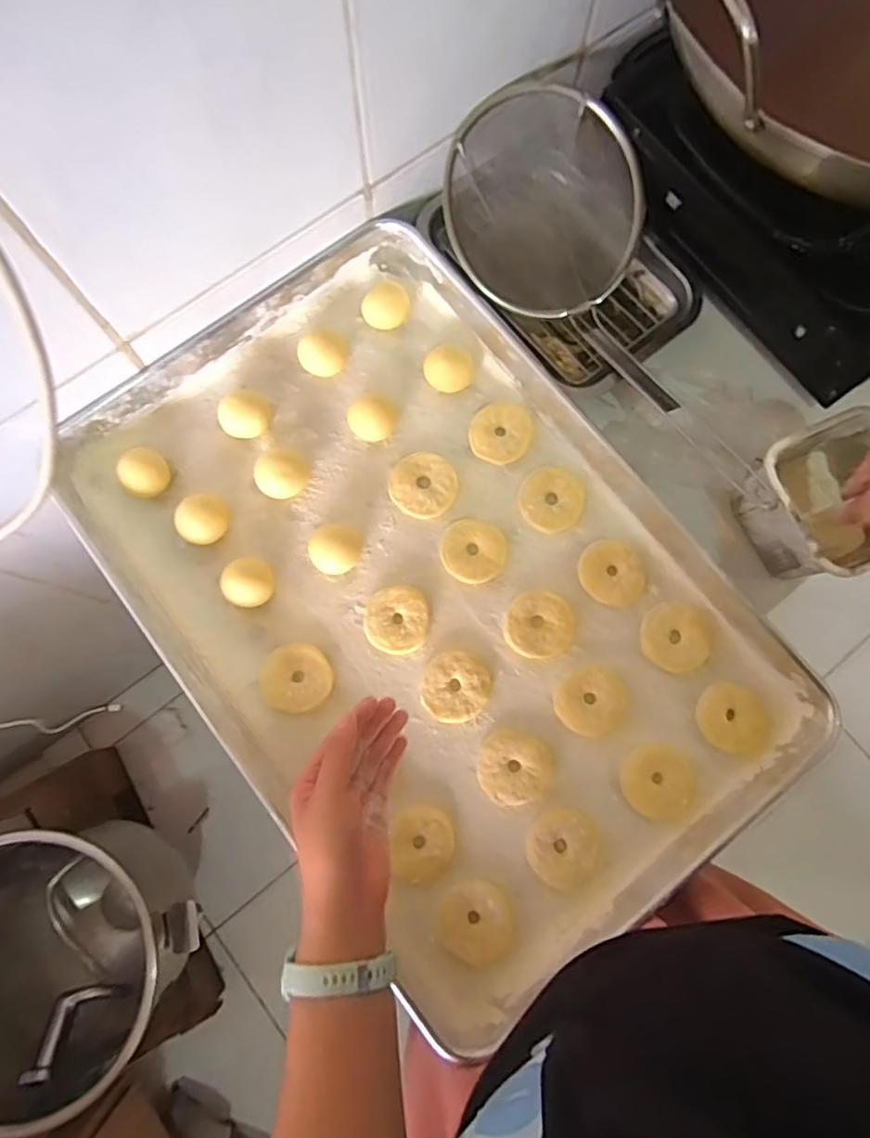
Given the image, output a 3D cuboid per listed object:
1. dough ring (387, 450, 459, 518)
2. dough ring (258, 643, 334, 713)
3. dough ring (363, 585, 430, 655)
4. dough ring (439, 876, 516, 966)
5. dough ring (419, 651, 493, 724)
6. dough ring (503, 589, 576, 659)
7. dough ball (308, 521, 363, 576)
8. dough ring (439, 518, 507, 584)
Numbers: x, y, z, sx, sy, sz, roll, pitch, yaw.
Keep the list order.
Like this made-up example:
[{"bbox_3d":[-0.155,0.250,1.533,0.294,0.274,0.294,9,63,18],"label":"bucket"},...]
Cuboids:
[{"bbox_3d":[-0.011,-0.078,0.561,0.062,0.010,0.059,0,78,-1],"label":"dough ring"},{"bbox_3d":[-0.119,0.093,0.521,0.060,0.016,0.056,0,78,-1],"label":"dough ring"},{"bbox_3d":[-0.033,0.045,0.534,0.055,0.013,0.058,0,78,-1],"label":"dough ring"},{"bbox_3d":[0.033,0.282,0.486,0.057,0.013,0.063,-16,78,-4],"label":"dough ring"},{"bbox_3d":[0.018,0.102,0.528,0.061,0.011,0.058,0,78,-1],"label":"dough ring"},{"bbox_3d":[0.092,0.049,0.536,0.061,0.006,0.058,0,78,-1],"label":"dough ring"},{"bbox_3d":[-0.086,-0.017,0.540,0.047,0.025,0.043,0,78,-1],"label":"dough ball"},{"bbox_3d":[0.035,-0.016,0.544,0.056,0.011,0.056,0,78,-1],"label":"dough ring"}]

